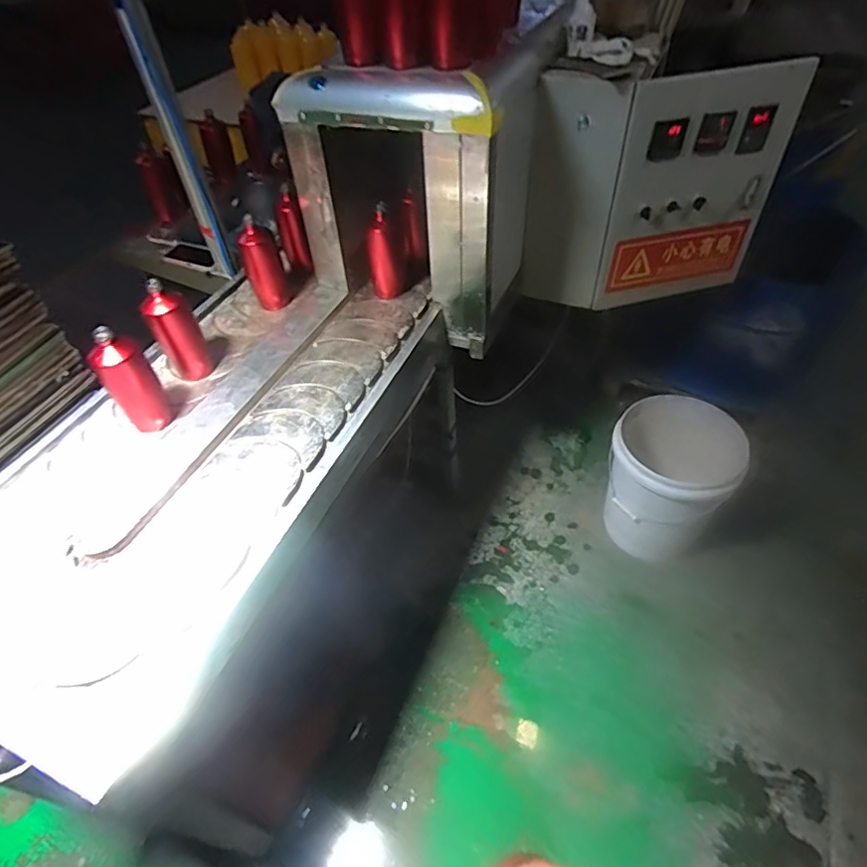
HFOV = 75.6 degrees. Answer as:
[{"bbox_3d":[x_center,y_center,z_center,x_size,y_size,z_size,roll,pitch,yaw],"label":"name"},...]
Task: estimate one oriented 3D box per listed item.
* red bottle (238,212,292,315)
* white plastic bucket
[{"bbox_3d":[-0.371,-0.372,1.224,0.079,0.187,0.087,-21,53,-5],"label":"red bottle"},{"bbox_3d":[0.613,0.120,1.479,0.304,0.323,0.337,16,58,21],"label":"white plastic bucket"}]

